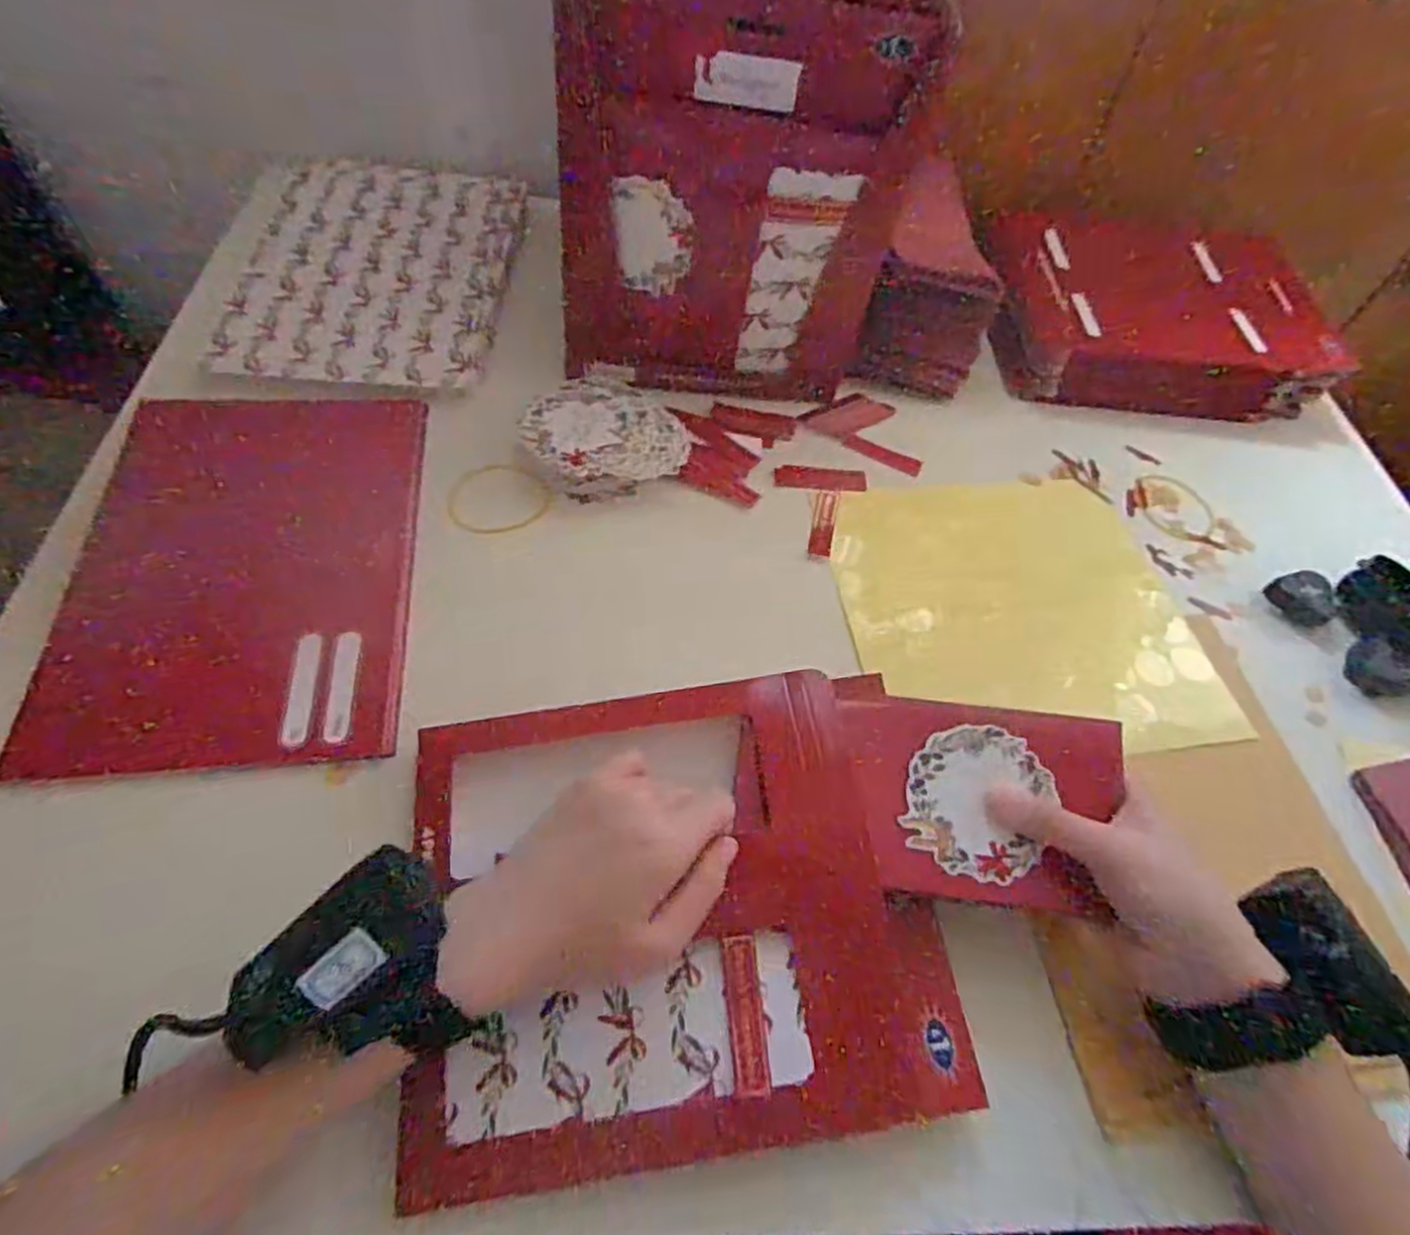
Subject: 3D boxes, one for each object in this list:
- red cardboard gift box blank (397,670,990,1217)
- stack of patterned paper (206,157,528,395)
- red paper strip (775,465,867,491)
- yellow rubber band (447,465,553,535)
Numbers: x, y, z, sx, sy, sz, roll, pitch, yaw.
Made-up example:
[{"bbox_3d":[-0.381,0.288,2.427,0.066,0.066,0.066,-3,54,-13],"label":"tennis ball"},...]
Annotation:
[{"bbox_3d":[-0.009,0.124,0.322,0.225,0.017,0.189,-5,72,-9],"label":"red cardboard gift box blank"},{"bbox_3d":[-0.246,-0.274,0.572,0.192,0.013,0.274,0,58,-8],"label":"stack of patterned paper"},{"bbox_3d":[0.082,-0.098,0.518,0.065,0.004,0.022,2,55,-3],"label":"red paper strip"},{"bbox_3d":[-0.134,-0.078,0.482,0.066,0.004,0.055,-26,71,-27],"label":"yellow rubber band"}]

